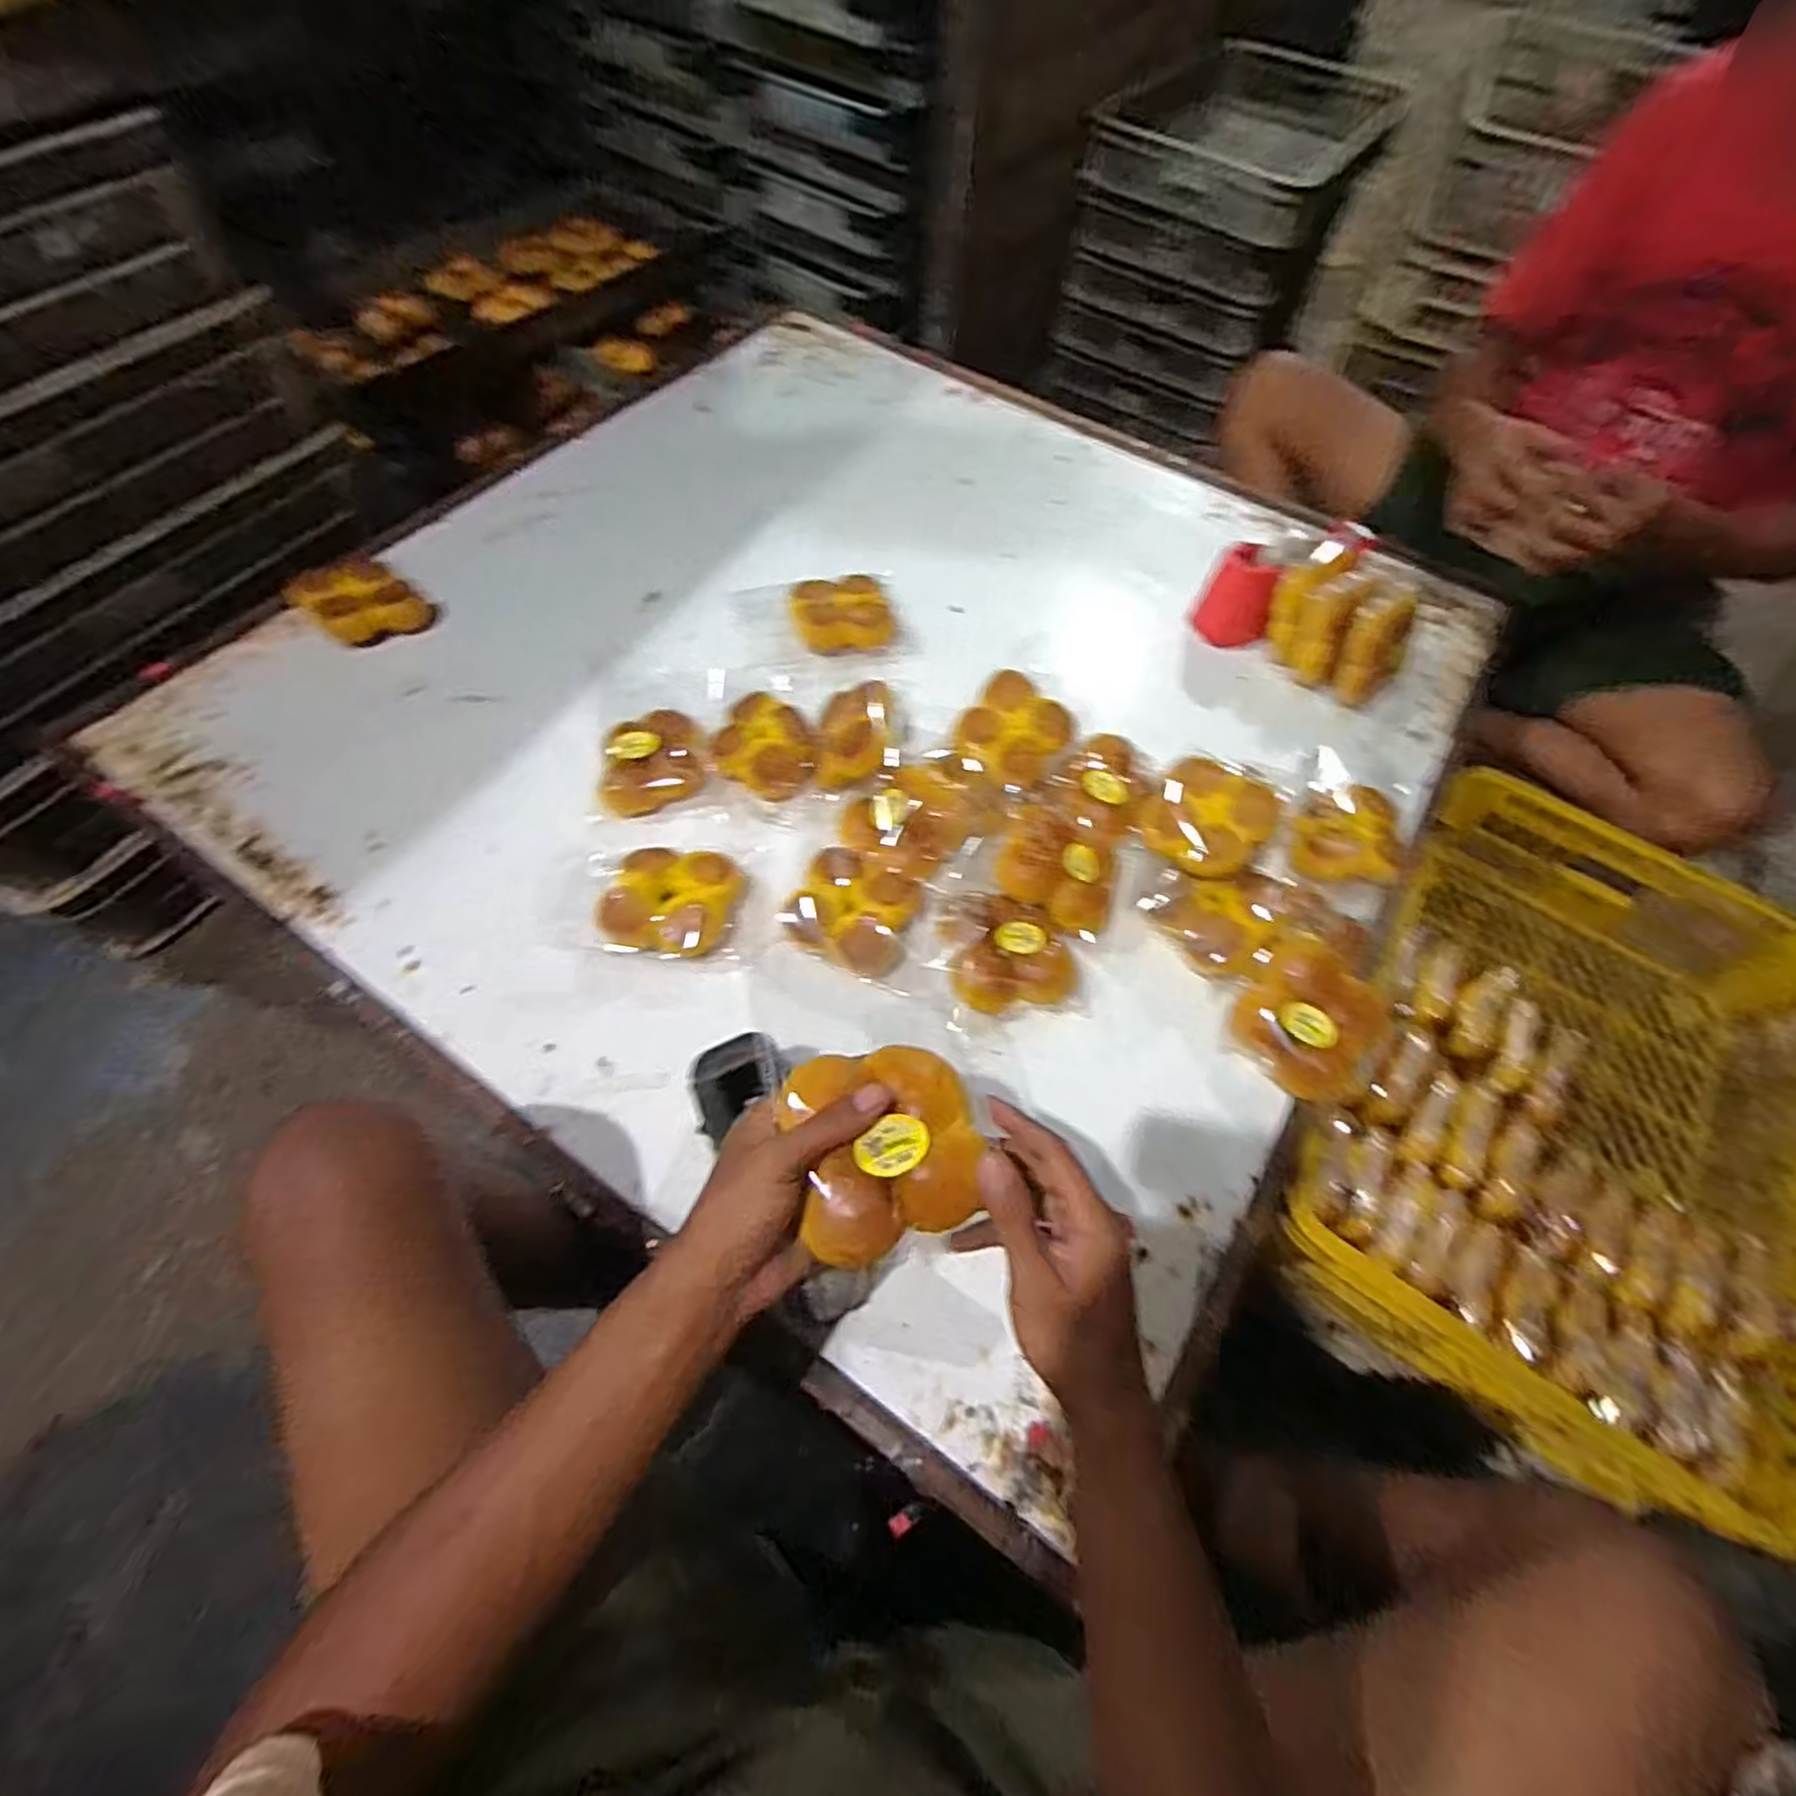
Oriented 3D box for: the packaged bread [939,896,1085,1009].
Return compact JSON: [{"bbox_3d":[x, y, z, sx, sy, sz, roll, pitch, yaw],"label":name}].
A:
[{"bbox_3d":[0.104,0.046,0.713,0.123,0.043,0.111,-7,63,-7],"label":"packaged bread"}]

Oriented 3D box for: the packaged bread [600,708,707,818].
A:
[{"bbox_3d":[-0.255,-0.139,0.785,0.103,0.036,0.099,-16,64,-12],"label":"packaged bread"}]

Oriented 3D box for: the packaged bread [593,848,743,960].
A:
[{"bbox_3d":[-0.212,0.002,0.708,0.121,0.050,0.101,9,62,1],"label":"packaged bread"}]

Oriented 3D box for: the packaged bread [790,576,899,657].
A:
[{"bbox_3d":[-0.060,-0.326,0.886,0.115,0.058,0.088,-16,65,-12],"label":"packaged bread"}]

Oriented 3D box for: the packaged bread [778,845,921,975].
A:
[{"bbox_3d":[-0.040,0.015,0.722,0.114,0.039,0.102,26,64,10],"label":"packaged bread"}]

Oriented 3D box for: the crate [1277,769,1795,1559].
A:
[{"bbox_3d":[0.652,0.185,0.773,0.423,0.150,0.625,35,65,14],"label":"crate"}]

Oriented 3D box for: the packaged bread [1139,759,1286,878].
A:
[{"bbox_3d":[0.291,-0.076,0.722,0.111,0.033,0.119,2,62,-3],"label":"packaged bread"}]

